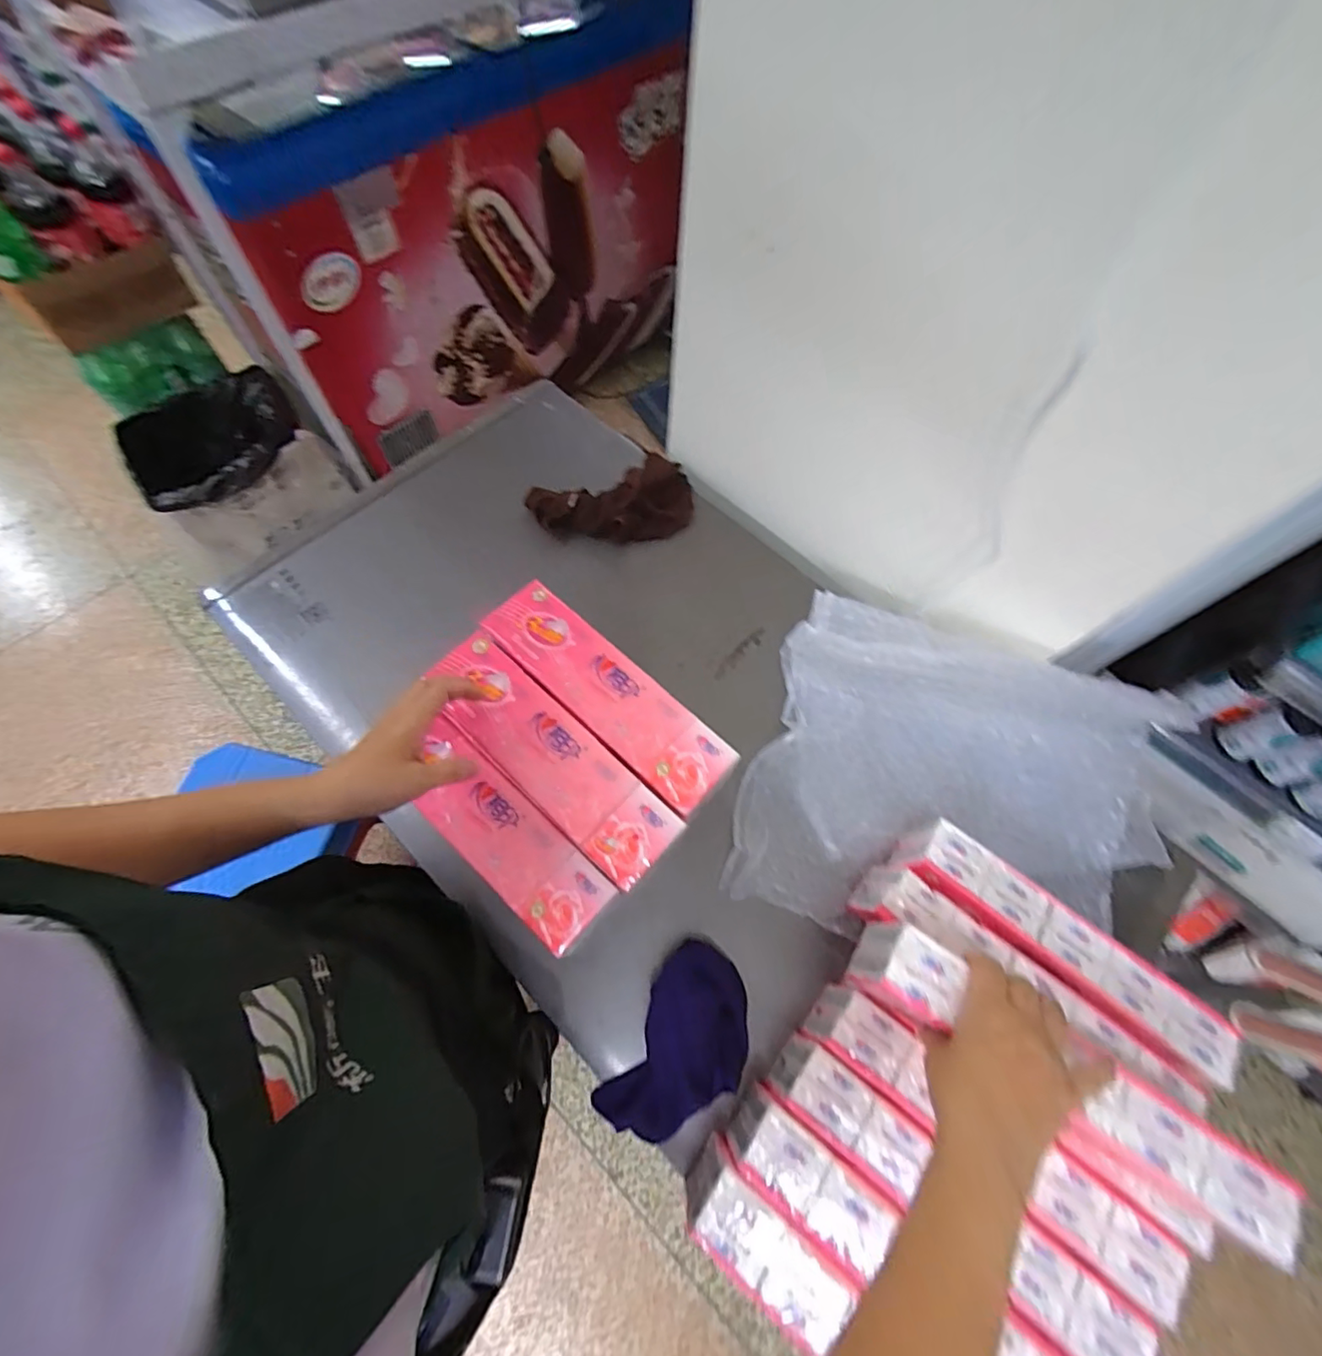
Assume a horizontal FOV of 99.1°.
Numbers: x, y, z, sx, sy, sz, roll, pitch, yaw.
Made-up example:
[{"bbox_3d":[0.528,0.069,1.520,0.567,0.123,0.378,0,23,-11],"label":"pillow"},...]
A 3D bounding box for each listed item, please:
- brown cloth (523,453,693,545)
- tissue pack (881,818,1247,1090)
[{"bbox_3d":[-0.058,-0.224,0.721,0.205,0.035,0.124,-21,68,-12],"label":"brown cloth"},{"bbox_3d":[0.333,0.232,0.494,0.268,0.075,0.060,36,69,13],"label":"tissue pack"}]

